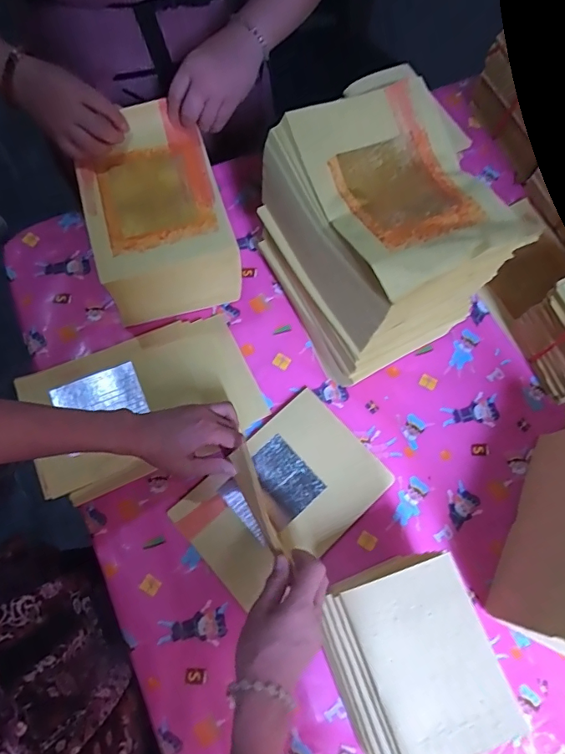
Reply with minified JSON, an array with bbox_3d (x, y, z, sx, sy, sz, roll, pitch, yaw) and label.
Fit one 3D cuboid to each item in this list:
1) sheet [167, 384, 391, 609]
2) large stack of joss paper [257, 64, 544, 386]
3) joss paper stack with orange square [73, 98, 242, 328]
[{"bbox_3d":[0.000,0.145,0.575,0.229,0.012,0.158,-41,78,-13],"label":"sheet"},{"bbox_3d":[0.105,-0.151,0.549,0.181,0.232,0.227,-27,75,-10],"label":"large stack of joss paper"},{"bbox_3d":[-0.162,-0.207,0.620,0.161,0.130,0.220,-18,74,-7],"label":"joss paper stack with orange square"}]

